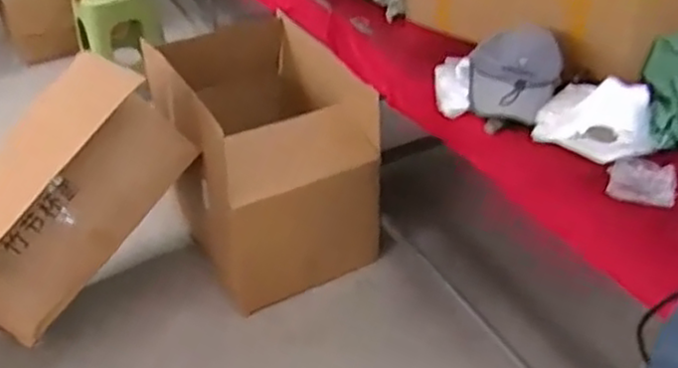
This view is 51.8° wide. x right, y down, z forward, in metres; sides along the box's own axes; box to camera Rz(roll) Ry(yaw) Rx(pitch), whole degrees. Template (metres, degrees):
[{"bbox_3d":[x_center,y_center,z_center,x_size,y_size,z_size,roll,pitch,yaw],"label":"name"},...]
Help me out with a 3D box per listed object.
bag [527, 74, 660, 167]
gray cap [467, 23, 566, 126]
[{"bbox_3d":[0.480,-0.120,1.290,0.191,0.070,0.206,-30,44,-31],"label":"bag"},{"bbox_3d":[0.347,-0.218,1.376,0.174,0.128,0.165,7,38,14],"label":"gray cap"}]

